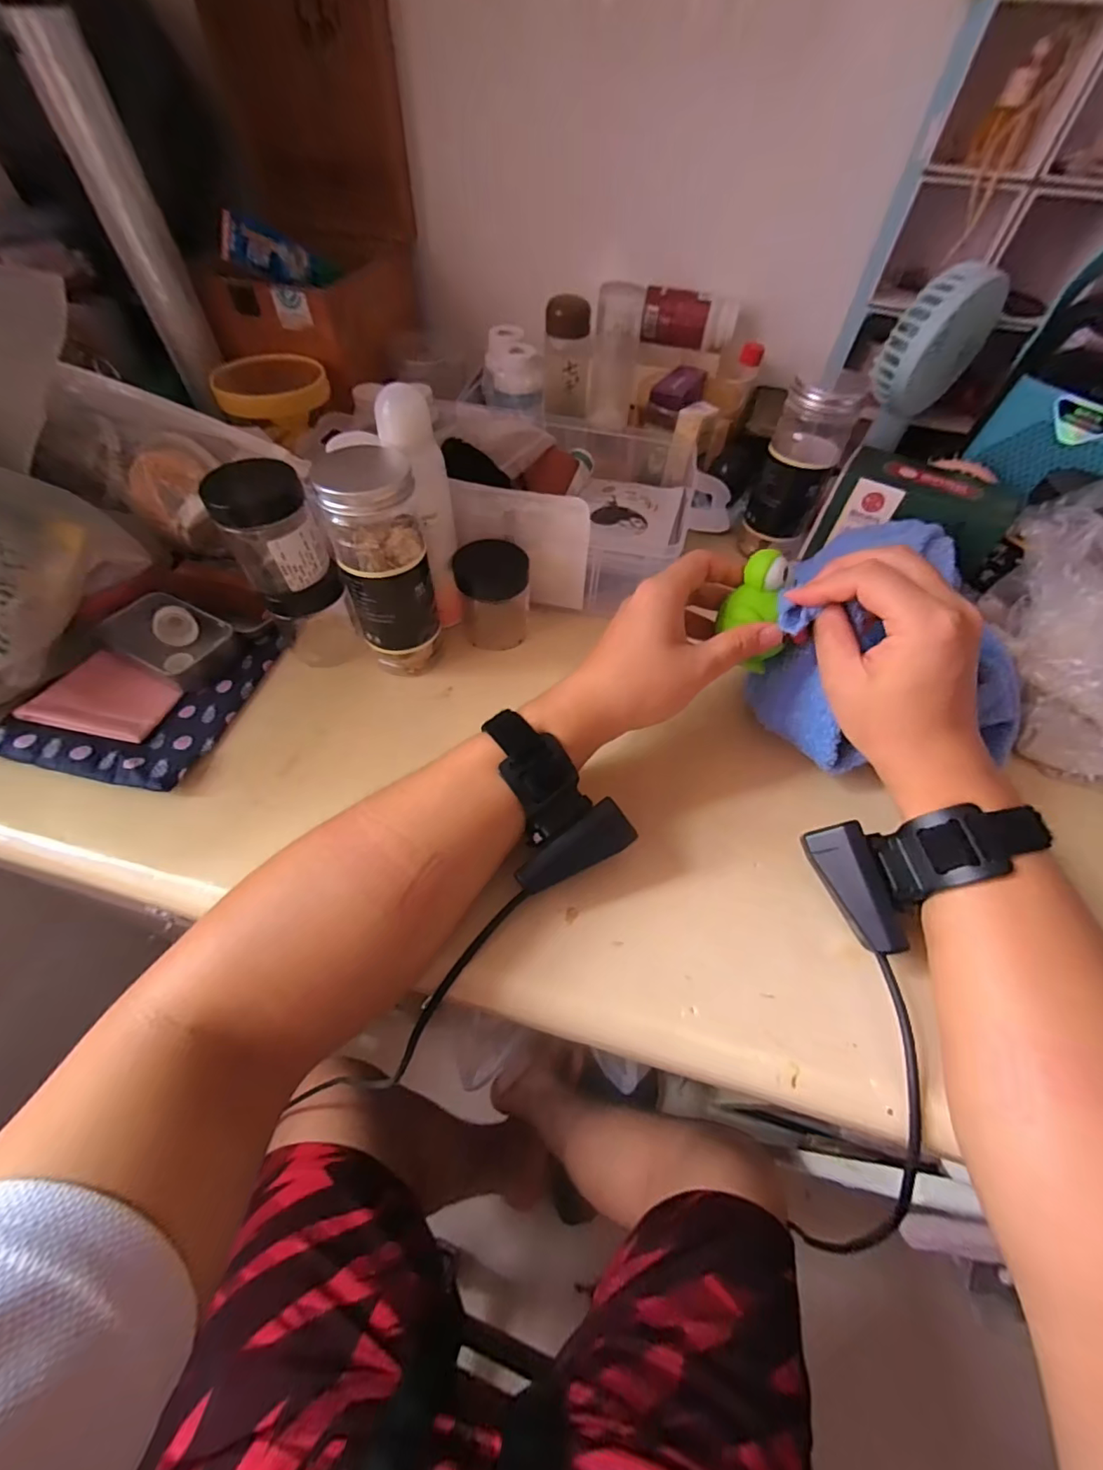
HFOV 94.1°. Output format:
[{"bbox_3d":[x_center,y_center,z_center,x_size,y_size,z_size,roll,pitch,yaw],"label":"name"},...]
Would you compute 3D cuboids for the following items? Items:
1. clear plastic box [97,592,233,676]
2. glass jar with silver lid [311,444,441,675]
[{"bbox_3d":[-0.303,-0.080,0.401,0.083,0.020,0.060,25,58,15],"label":"clear plastic box"},{"bbox_3d":[-0.116,-0.118,0.359,0.057,0.162,0.062,1,55,-1],"label":"glass jar with silver lid"}]

